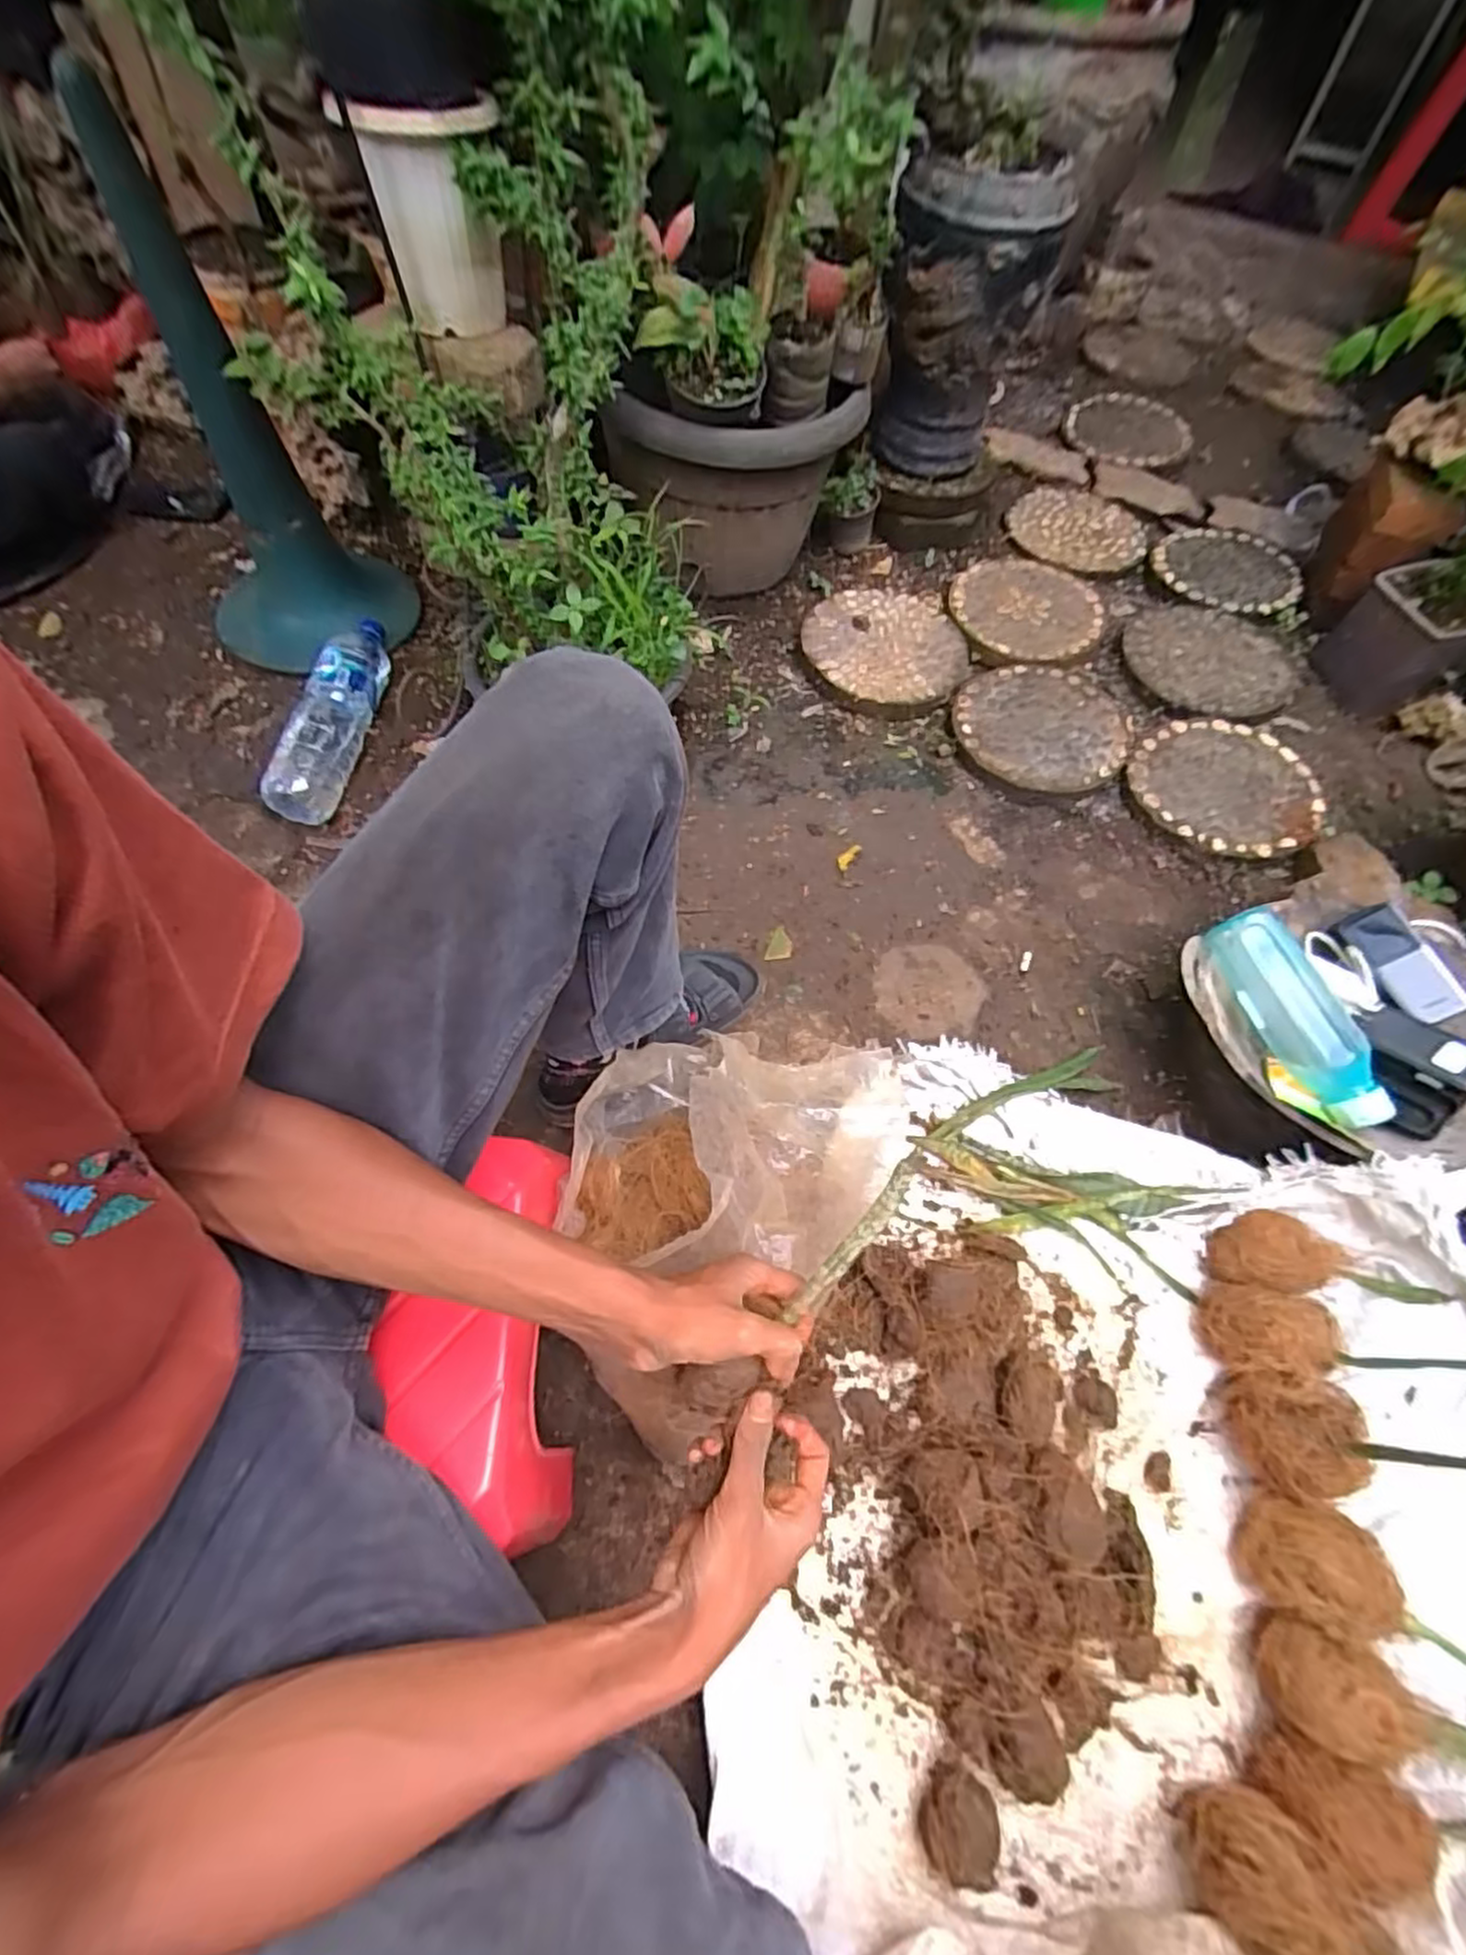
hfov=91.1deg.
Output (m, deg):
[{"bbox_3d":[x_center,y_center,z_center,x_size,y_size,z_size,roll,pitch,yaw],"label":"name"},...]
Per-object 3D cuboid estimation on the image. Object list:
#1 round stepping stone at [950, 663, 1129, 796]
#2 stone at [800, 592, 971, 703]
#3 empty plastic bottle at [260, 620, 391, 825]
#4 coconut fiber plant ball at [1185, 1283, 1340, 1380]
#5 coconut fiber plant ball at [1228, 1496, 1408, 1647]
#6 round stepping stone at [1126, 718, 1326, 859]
[{"bbox_3d":[0.449,-0.368,1.063,0.242,0.049,0.242,1,62,-2],"label":"round stepping stone"},{"bbox_3d":[0.237,-0.515,1.109,0.246,0.038,0.230,1,62,-2],"label":"stone"},{"bbox_3d":[-0.546,-0.356,0.978,0.066,0.084,0.307,13,76,5],"label":"empty plastic bottle"},{"bbox_3d":[0.484,0.320,0.652,0.096,0.076,0.076,2,62,-1],"label":"coconut fiber plant ball"},{"bbox_3d":[0.461,0.466,0.575,0.089,0.073,0.081,1,62,-2],"label":"coconut fiber plant ball"},{"bbox_3d":[0.684,-0.272,0.999,0.238,0.029,0.244,1,62,-2],"label":"round stepping stone"}]

